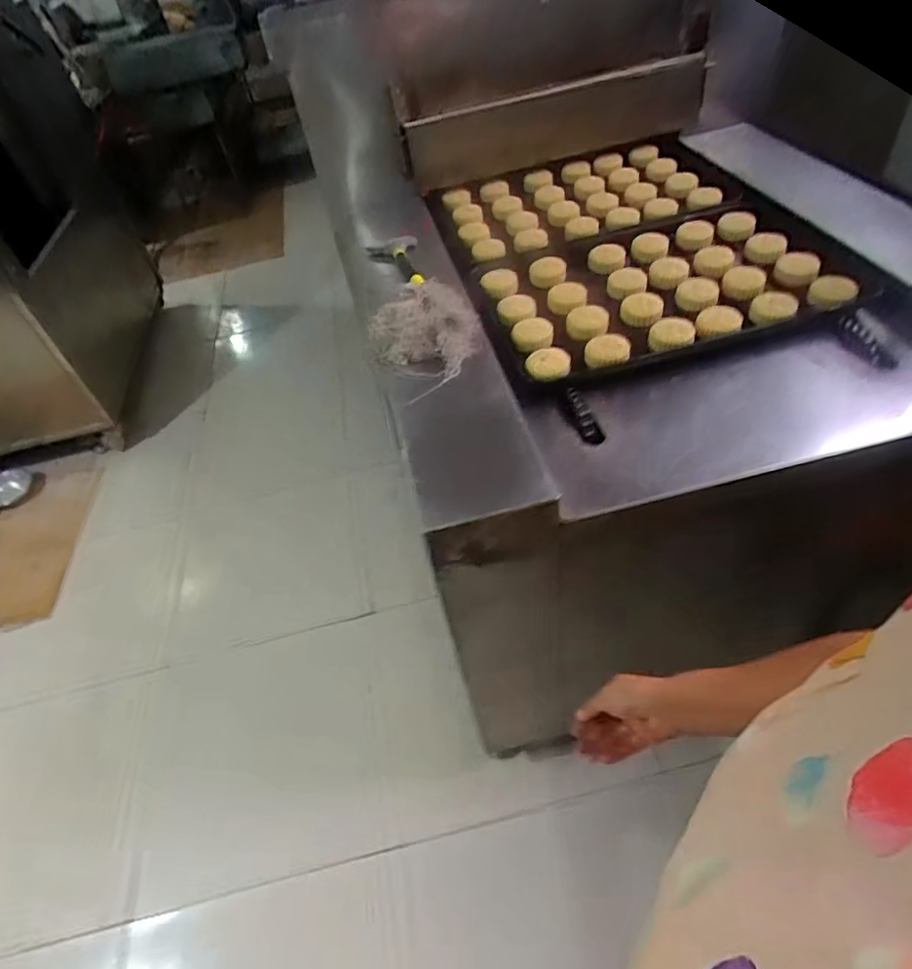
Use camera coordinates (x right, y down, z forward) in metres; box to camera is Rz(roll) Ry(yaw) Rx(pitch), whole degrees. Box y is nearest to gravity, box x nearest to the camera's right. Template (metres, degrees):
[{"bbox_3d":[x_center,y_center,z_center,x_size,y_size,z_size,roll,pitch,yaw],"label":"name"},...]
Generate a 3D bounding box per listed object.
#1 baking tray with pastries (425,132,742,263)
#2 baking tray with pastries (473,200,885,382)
[{"bbox_3d":[0.290,-0.677,1.369,0.655,0.050,0.414,-17,44,-2],"label":"baking tray with pastries"},{"bbox_3d":[0.362,-0.374,1.085,0.592,0.041,0.444,-18,44,-4],"label":"baking tray with pastries"}]

